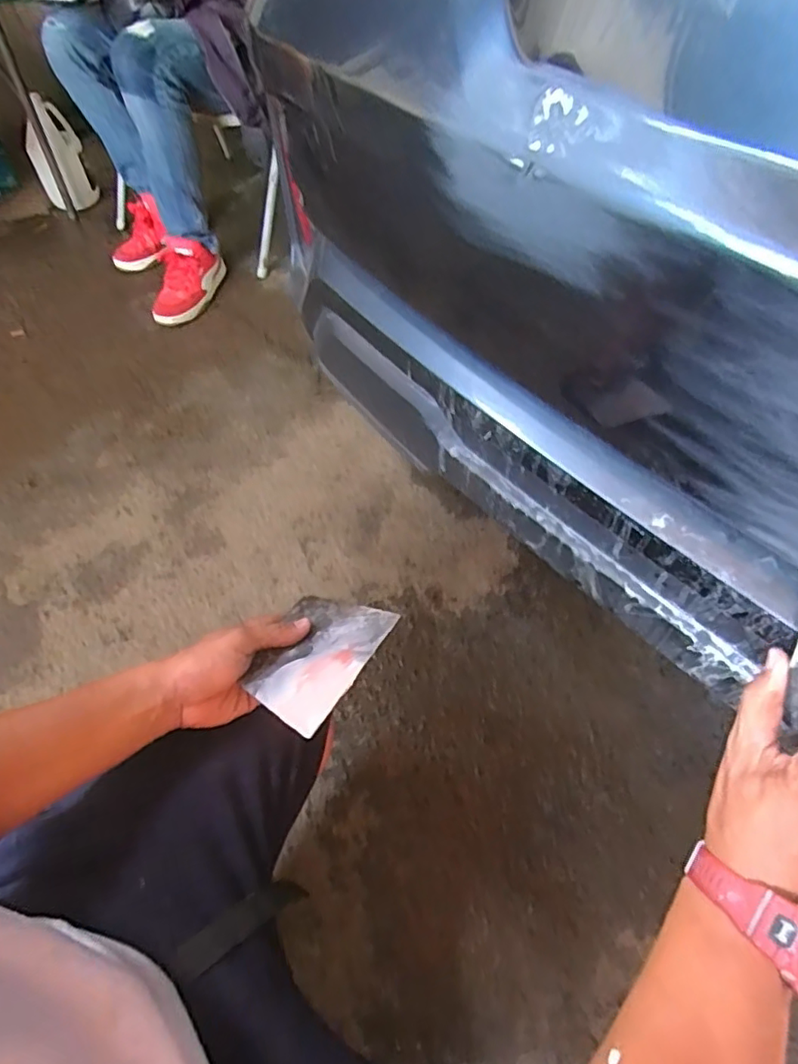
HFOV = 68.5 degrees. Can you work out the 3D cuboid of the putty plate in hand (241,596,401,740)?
[{"bbox_3d":[-0.074,0.111,0.526,0.090,0.006,0.137,15,41,24],"label":"putty plate in hand"}]

